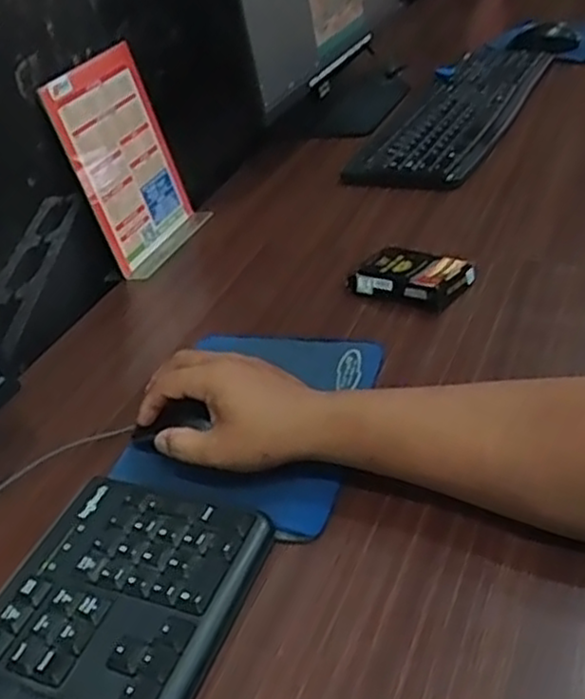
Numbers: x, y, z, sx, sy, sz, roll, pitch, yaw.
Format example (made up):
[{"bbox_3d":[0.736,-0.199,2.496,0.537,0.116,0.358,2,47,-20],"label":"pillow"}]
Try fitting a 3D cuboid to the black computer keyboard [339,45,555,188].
[{"bbox_3d":[0.246,-0.348,1.078,0.153,0.041,0.520,14,43,30],"label":"black computer keyboard"}]

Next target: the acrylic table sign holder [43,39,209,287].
[{"bbox_3d":[-0.181,-0.205,0.833,0.052,0.216,0.143,4,40,32],"label":"acrylic table sign holder"}]

